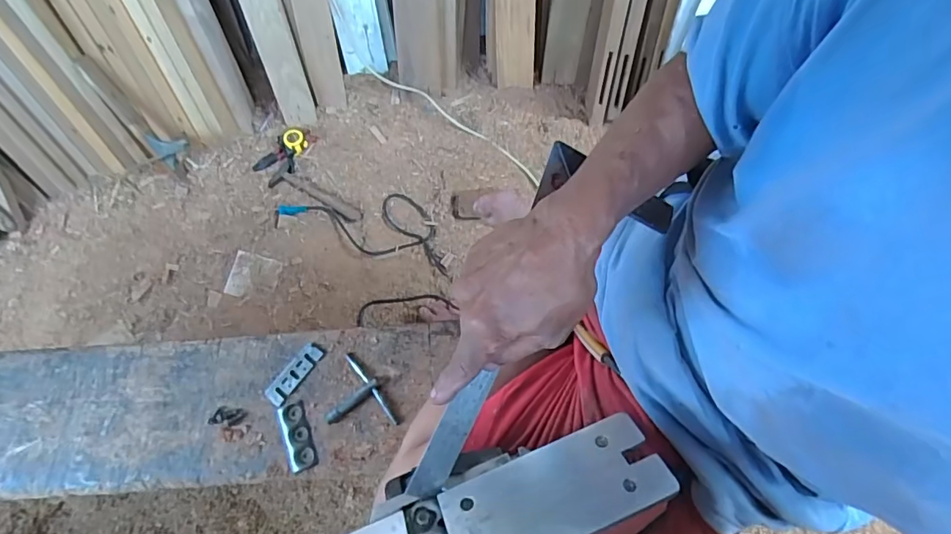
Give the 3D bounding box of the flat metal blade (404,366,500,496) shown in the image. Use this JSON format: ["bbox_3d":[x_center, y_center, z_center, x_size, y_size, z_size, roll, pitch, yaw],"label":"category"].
[{"bbox_3d":[-0.019,0.129,0.399,0.027,0.004,0.111,23,96,-18],"label":"flat metal blade"}]

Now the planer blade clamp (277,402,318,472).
[{"bbox_3d":[-0.217,0.206,0.627,0.033,0.005,0.080,-21,68,-7],"label":"planer blade clamp"}]

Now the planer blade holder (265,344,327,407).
[{"bbox_3d":[-0.228,0.134,0.651,0.029,0.007,0.084,35,73,16],"label":"planer blade holder"}]

